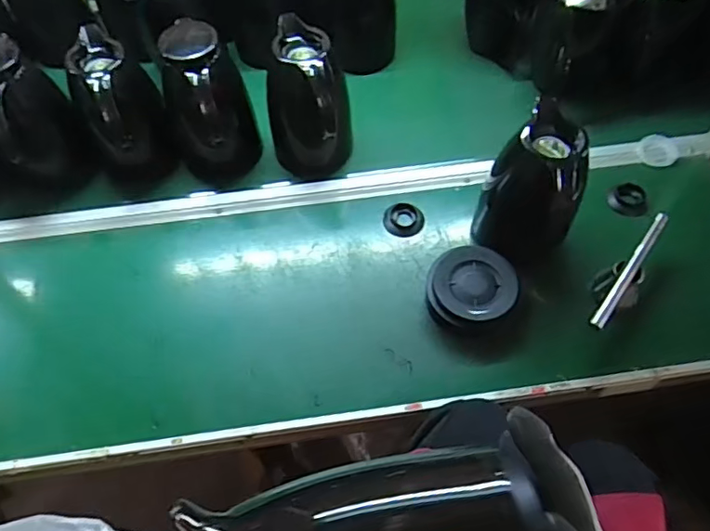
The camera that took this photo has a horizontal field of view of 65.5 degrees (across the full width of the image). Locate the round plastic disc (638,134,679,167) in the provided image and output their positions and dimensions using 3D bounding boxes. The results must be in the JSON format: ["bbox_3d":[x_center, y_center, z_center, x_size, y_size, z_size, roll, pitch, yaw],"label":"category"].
[{"bbox_3d":[0.472,-0.178,0.859,0.059,0.043,0.015,34,66,19],"label":"round plastic disc"}]

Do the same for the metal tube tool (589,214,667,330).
[{"bbox_3d":[0.350,0.000,0.691,0.015,0.017,0.194,33,66,19],"label":"metal tube tool"}]

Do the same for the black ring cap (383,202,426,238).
[{"bbox_3d":[0.073,-0.069,0.821,0.061,0.012,0.053,35,67,19],"label":"black ring cap"}]

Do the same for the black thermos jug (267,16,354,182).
[{"bbox_3d":[-0.067,-0.227,0.813,0.119,0.207,0.147,-7,60,-2],"label":"black thermos jug"}]

